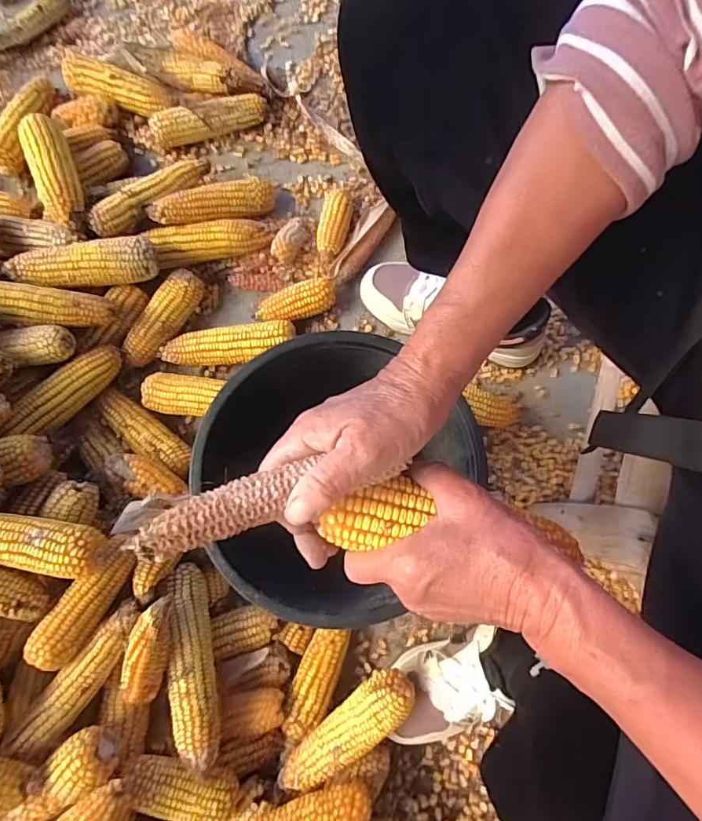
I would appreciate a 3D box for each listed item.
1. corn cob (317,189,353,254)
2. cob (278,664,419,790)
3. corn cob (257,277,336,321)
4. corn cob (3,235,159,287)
[{"bbox_3d":[-0.022,-0.263,0.662,0.045,0.039,0.090,6,80,2],"label":"corn cob"},{"bbox_3d":[-0.004,0.331,0.490,0.162,0.036,0.044,-43,82,-7],"label":"cob"},{"bbox_3d":[-0.072,-0.143,0.646,0.101,0.043,0.044,-23,80,-4],"label":"corn cob"},{"bbox_3d":[-0.331,-0.182,0.603,0.176,0.048,0.053,-8,80,-1],"label":"corn cob"}]

